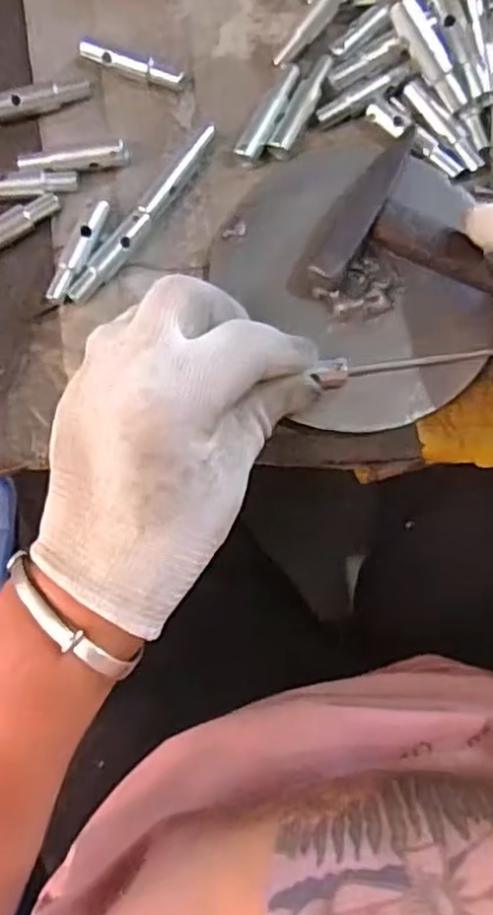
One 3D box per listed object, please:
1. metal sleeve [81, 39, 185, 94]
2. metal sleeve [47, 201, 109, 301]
[{"bbox_3d":[-0.053,-0.184,0.325,0.050,0.010,0.009,18,88,4],"label":"metal sleeve"},{"bbox_3d":[-0.076,-0.094,0.316,0.009,0.007,0.050,26,88,5],"label":"metal sleeve"}]

